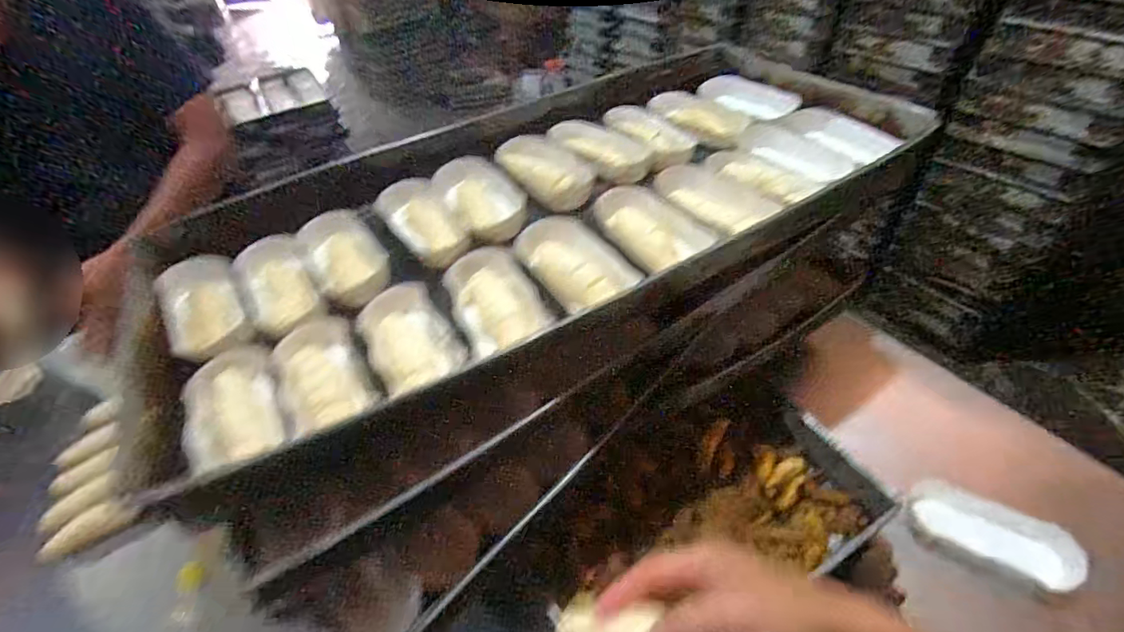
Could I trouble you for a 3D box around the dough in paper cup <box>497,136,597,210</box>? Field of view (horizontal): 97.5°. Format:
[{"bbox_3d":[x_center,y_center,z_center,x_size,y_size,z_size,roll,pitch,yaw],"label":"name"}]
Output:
[{"bbox_3d":[-0.023,-0.177,0.603,0.083,0.030,0.147,-28,47,-21],"label":"dough in paper cup"}]

